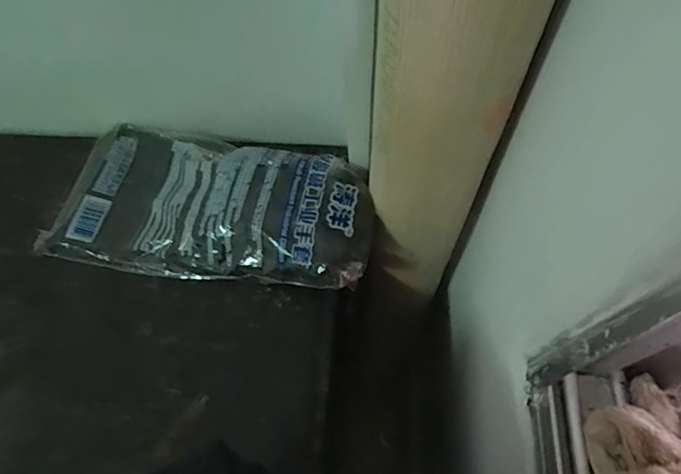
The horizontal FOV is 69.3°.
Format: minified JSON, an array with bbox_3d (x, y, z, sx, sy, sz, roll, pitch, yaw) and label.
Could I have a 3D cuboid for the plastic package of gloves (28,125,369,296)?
[{"bbox_3d":[-0.136,-0.034,0.540,0.352,0.055,0.168,7,71,16],"label":"plastic package of gloves"}]

